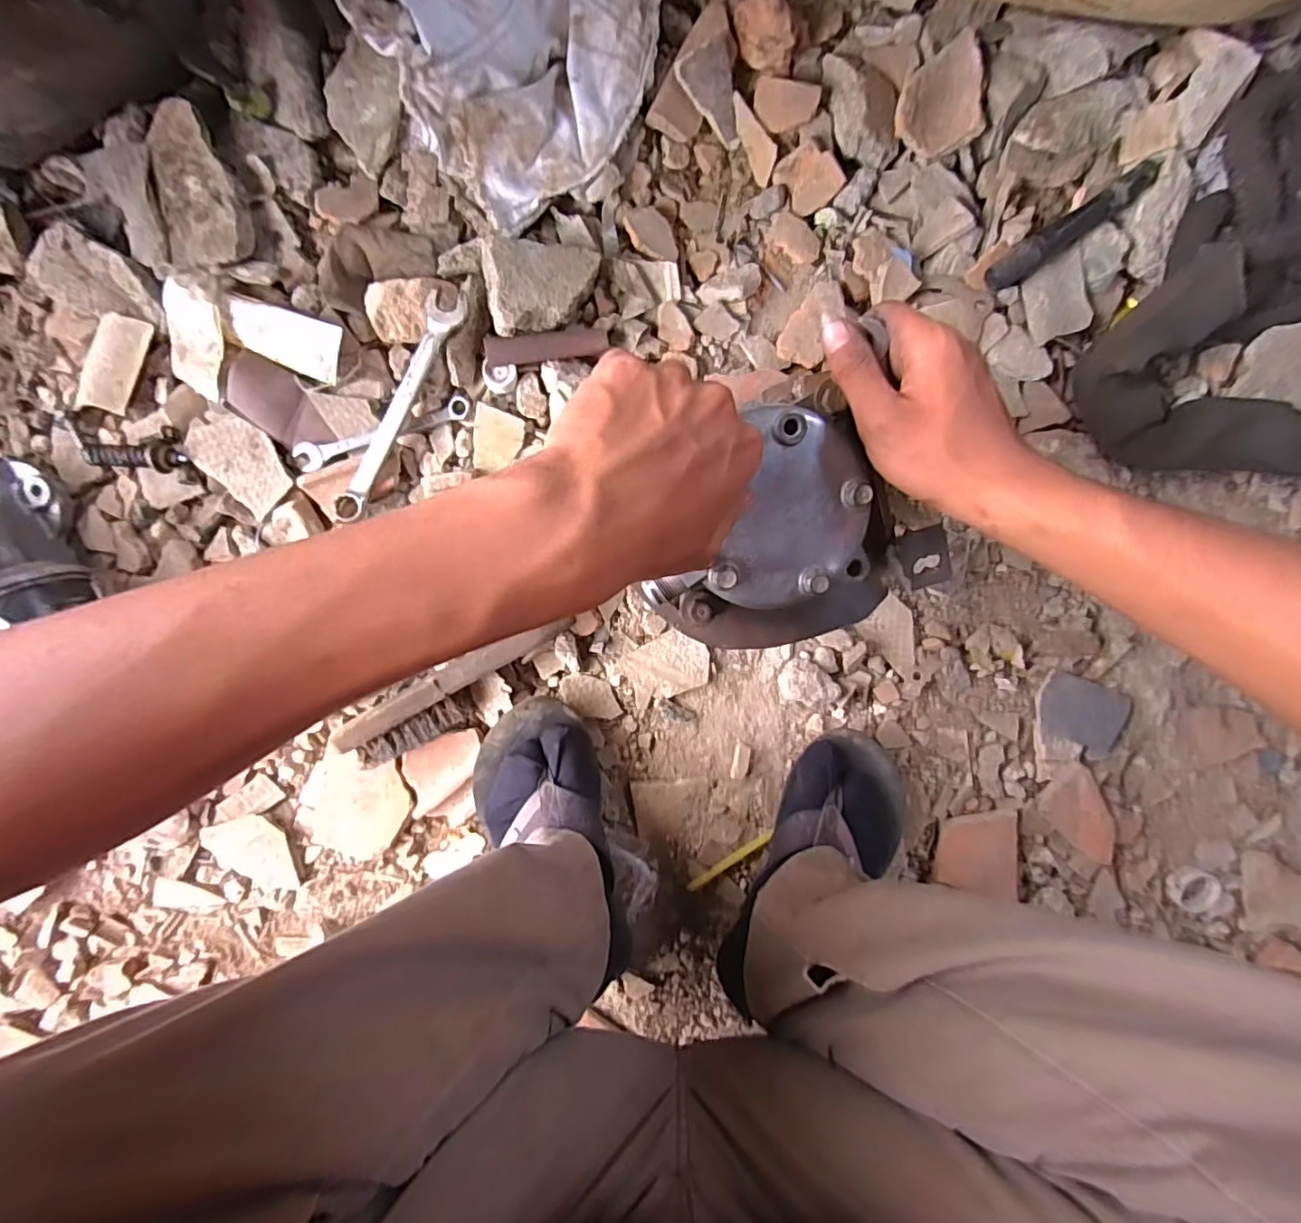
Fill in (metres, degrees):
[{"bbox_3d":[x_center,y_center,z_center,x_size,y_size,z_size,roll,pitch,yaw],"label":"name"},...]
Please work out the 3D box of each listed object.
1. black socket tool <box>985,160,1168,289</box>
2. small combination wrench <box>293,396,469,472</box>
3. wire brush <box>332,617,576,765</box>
[{"bbox_3d":[0.342,-0.312,0.469,0.143,0.023,0.024,-34,95,4],"label":"black socket tool"},{"bbox_3d":[-0.230,-0.153,0.499,0.152,0.009,0.024,-16,96,2],"label":"small combination wrench"},{"bbox_3d":[-0.168,0.074,0.508,0.219,0.028,0.053,-29,95,3],"label":"wire brush"}]

